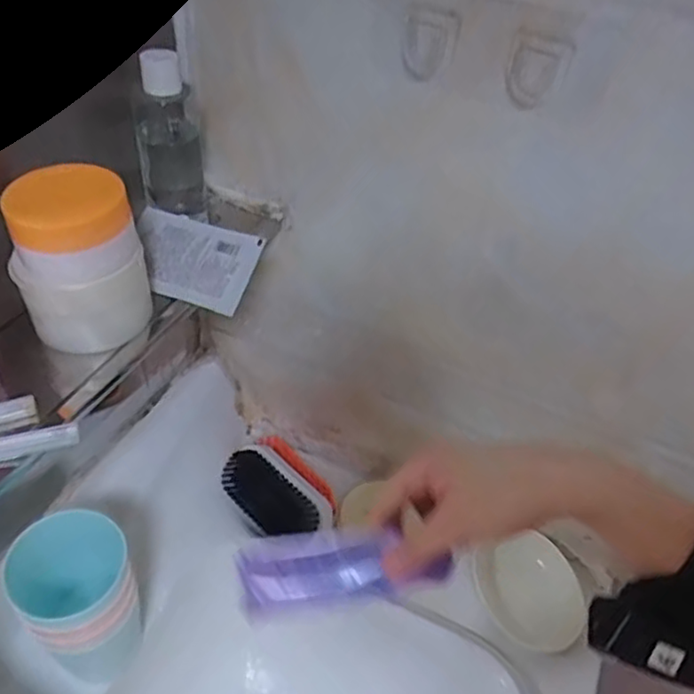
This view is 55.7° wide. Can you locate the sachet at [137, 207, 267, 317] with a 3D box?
[{"bbox_3d":[-0.115,-0.065,0.480,0.094,0.004,0.070,18,61,5],"label":"sachet"}]

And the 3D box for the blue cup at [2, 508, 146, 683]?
[{"bbox_3d":[-0.207,0.198,0.517,0.082,0.136,0.070,-23,51,-26],"label":"blue cup"}]

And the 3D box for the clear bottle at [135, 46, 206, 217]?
[{"bbox_3d":[-0.129,-0.152,0.482,0.042,0.120,0.033,-8,46,-12],"label":"clear bottle"}]

